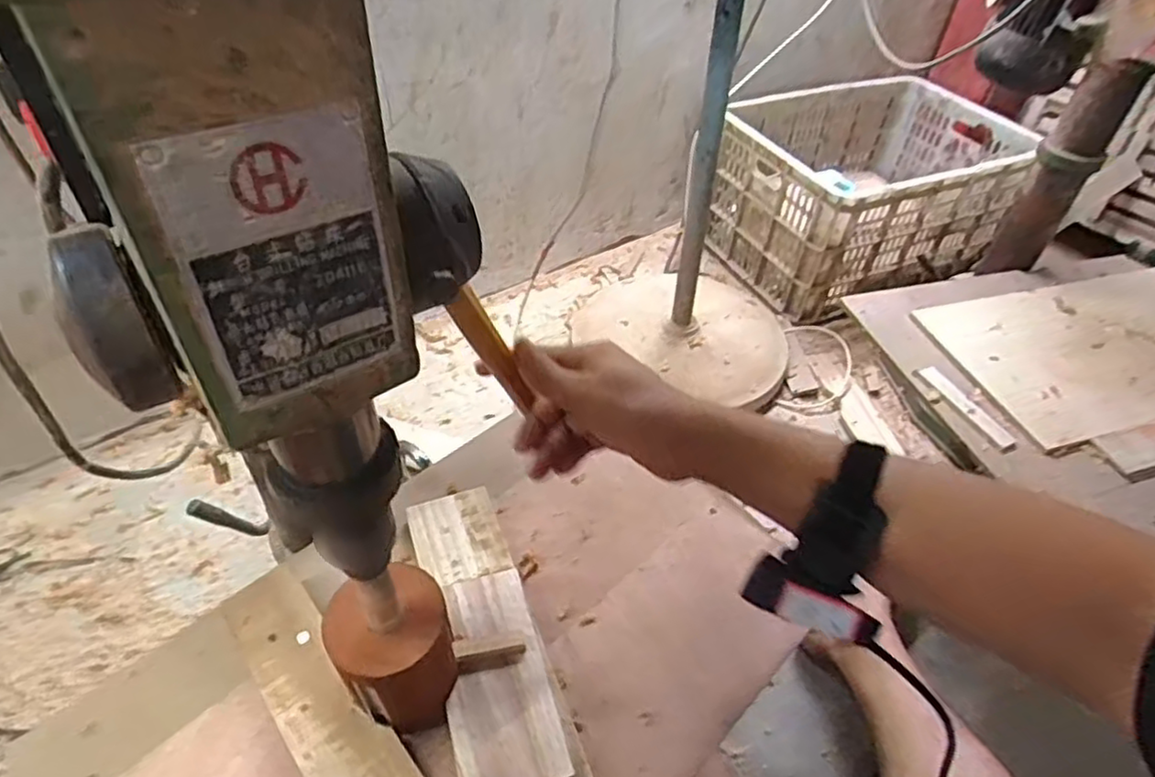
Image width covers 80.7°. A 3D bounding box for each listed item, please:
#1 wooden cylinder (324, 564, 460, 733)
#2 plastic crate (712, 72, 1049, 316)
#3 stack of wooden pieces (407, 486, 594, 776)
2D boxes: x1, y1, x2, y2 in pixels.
[{"bbox_3d":[-0.125,0.186,0.474,0.077,0.102,0.079,-23,51,-25],"label":"wooden cylinder"},{"bbox_3d":[0.624,-0.432,1.492,0.578,0.278,0.450,-13,47,-17],"label":"plastic crate"},{"bbox_3d":[-0.074,0.191,0.537,0.082,0.026,0.274,-15,45,-15],"label":"stack of wooden pieces"}]

